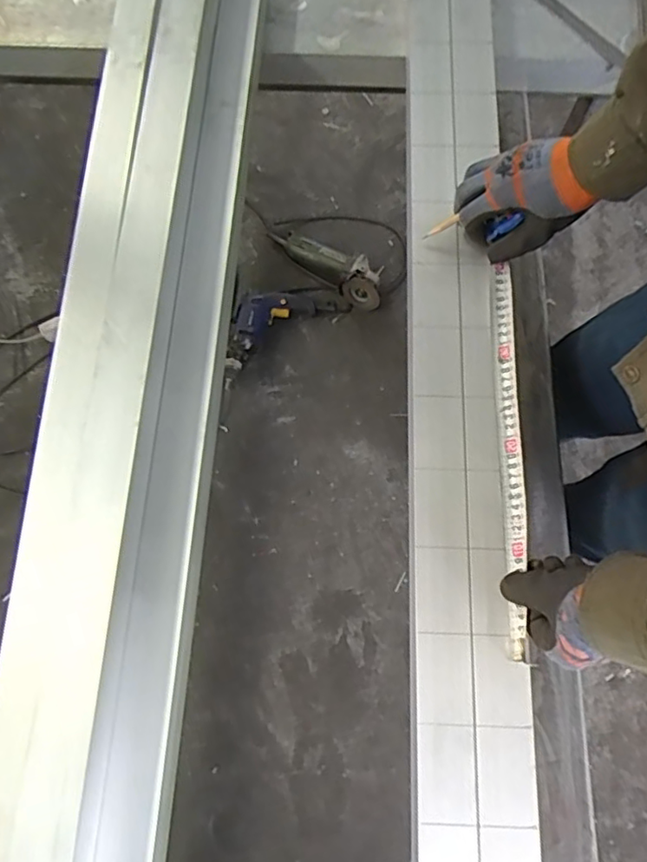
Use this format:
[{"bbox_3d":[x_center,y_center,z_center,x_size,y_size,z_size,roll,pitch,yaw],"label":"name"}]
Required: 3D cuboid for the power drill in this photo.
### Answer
[{"bbox_3d":[-0.105,-0.270,1.334,0.315,0.080,0.136,-30,76,-7],"label":"power drill"}]

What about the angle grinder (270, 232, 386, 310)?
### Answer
[{"bbox_3d":[0.003,-0.383,1.366,0.290,0.068,0.126,19,76,6],"label":"angle grinder"}]

